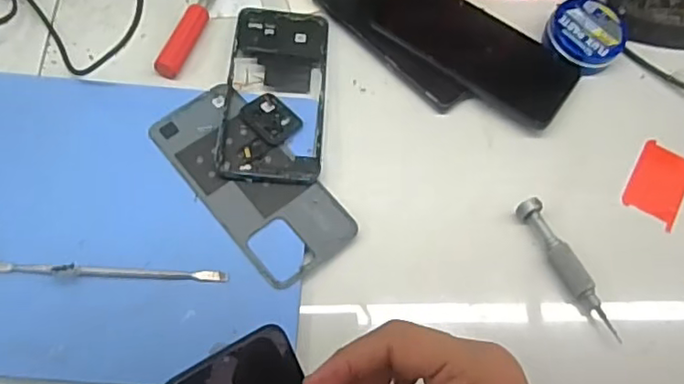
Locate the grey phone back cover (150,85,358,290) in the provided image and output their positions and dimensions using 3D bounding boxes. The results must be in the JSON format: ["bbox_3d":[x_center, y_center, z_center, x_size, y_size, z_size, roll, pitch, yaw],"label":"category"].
[{"bbox_3d":[-0.066,-0.011,0.437,0.075,0.009,0.162,-35,71,-19],"label":"grey phone back cover"}]

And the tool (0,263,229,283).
[{"bbox_3d":[-0.156,0.052,0.395,0.160,0.006,0.008,3,63,-2],"label":"tool"}]

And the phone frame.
[{"bbox_3d":[-0.051,-0.082,0.471,0.075,0.008,0.166,3,63,-2],"label":"phone frame"}]

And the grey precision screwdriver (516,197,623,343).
[{"bbox_3d":[0.156,0.051,0.418,0.018,0.010,0.107,-25,68,-15],"label":"grey precision screwdriver"}]

